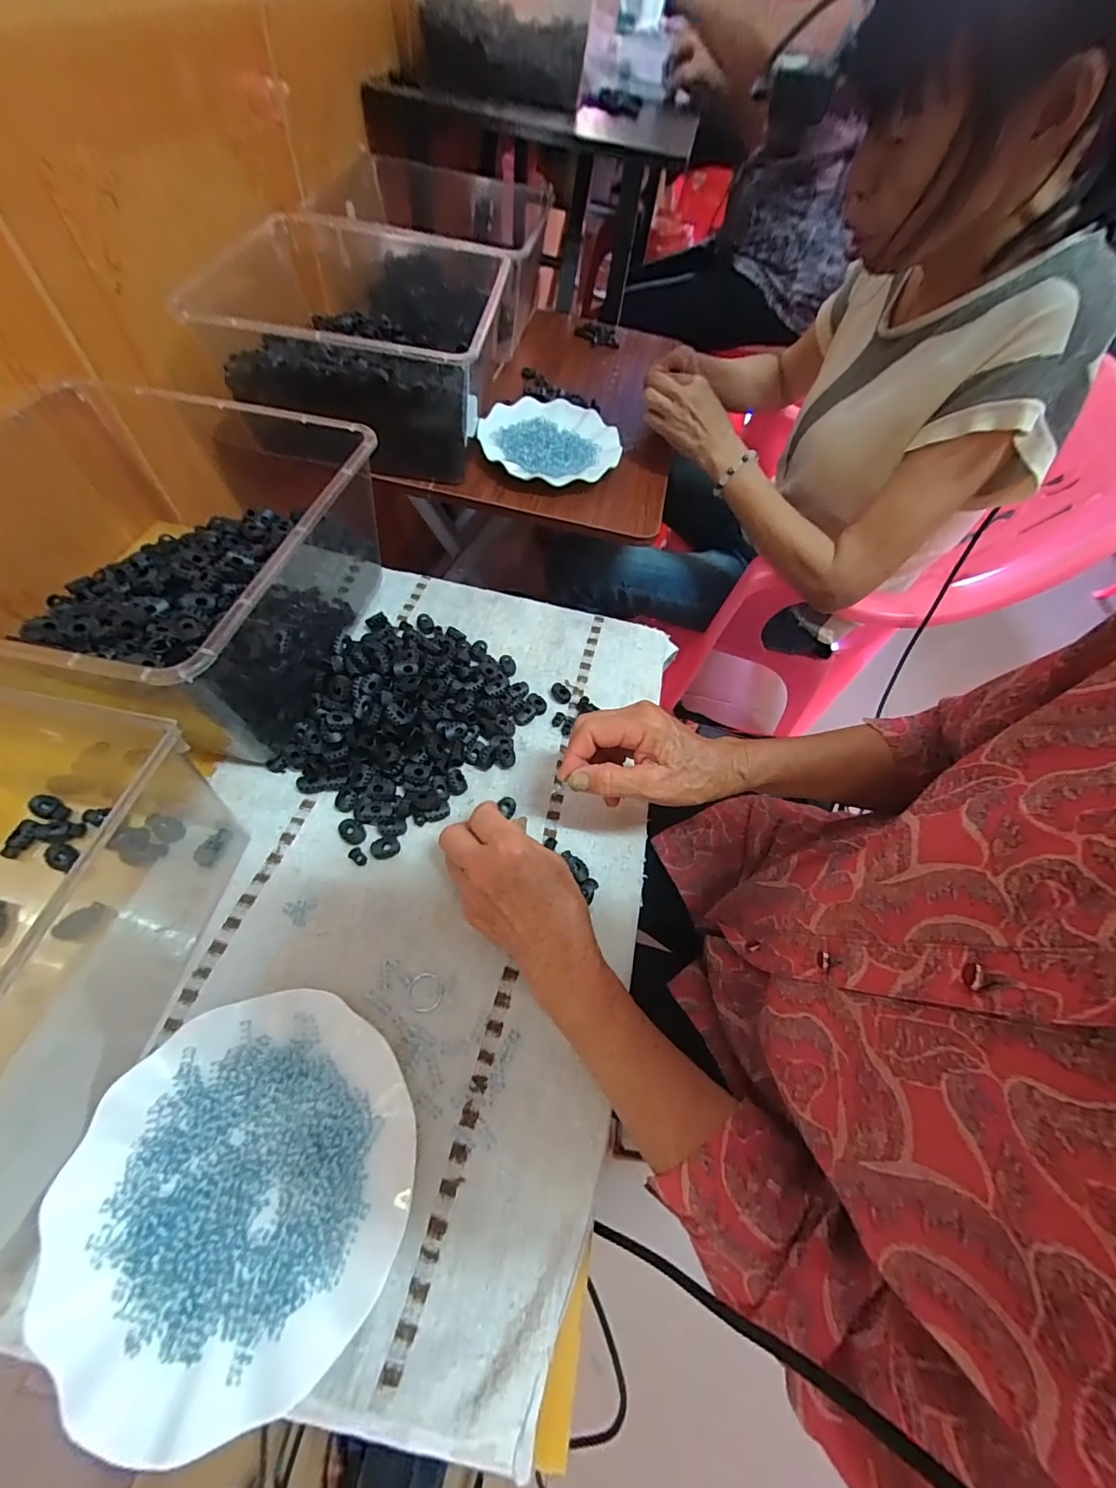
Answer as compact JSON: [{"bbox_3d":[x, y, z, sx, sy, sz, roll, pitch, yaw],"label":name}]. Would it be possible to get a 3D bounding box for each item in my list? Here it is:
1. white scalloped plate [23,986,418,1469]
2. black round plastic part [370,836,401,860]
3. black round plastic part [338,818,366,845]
[{"bbox_3d":[-0.179,0.251,0.282,0.178,0.035,0.180,4,60,-6],"label":"white scalloped plate"},{"bbox_3d":[-0.139,0.084,0.393,0.023,0.005,0.017,-10,62,-14],"label":"black round plastic part"},{"bbox_3d":[-0.167,0.071,0.394,0.023,0.004,0.017,33,61,11],"label":"black round plastic part"}]

